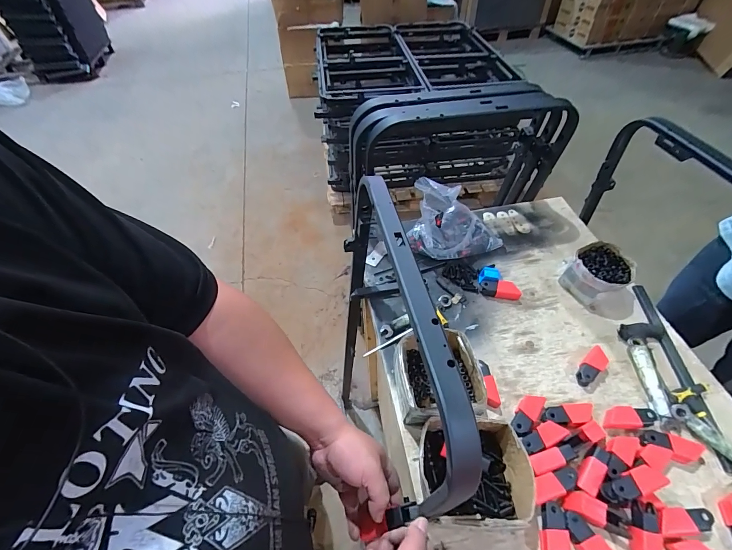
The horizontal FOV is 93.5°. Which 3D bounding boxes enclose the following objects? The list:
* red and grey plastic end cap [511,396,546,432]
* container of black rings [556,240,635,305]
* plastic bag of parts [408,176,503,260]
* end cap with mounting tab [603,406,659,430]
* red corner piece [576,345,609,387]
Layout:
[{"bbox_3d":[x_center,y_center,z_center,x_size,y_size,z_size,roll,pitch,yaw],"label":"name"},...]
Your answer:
[{"bbox_3d":[0.292,0.255,0.630,0.037,0.032,0.080,30,58,24],"label":"red and grey plastic end cap"},{"bbox_3d":[0.526,0.000,0.781,0.131,0.075,0.117,-28,55,-20],"label":"container of black rings"},{"bbox_3d":[0.206,-0.162,0.885,0.199,0.119,0.239,-18,52,-13],"label":"plastic bag of parts"},{"bbox_3d":[0.462,0.251,0.605,0.091,0.027,0.035,-1,50,1],"label":"end cap with mounting tab"},{"bbox_3d":[0.439,0.175,0.666,0.034,0.025,0.087,34,71,26],"label":"red corner piece"}]

